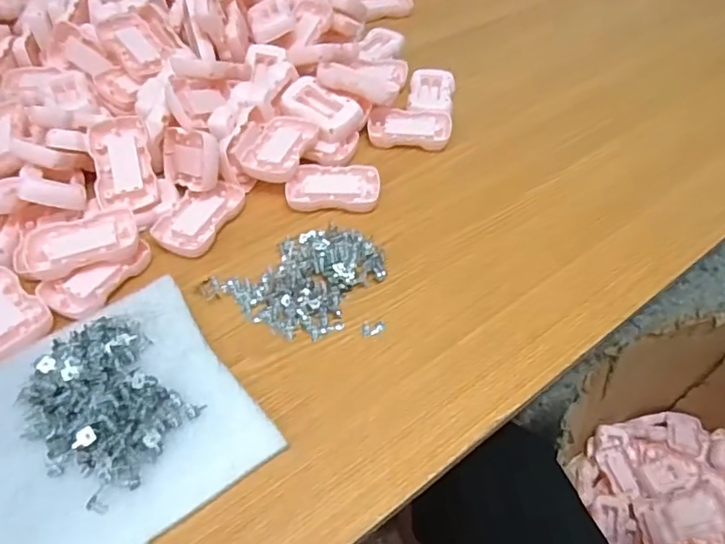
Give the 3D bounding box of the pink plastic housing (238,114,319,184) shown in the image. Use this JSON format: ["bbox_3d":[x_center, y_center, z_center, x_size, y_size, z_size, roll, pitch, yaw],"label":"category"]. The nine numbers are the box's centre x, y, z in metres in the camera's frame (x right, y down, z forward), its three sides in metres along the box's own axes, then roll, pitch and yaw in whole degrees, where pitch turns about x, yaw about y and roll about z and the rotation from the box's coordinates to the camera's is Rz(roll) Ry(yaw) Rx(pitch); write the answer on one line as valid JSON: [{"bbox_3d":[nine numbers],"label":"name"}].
[{"bbox_3d":[-0.080,-0.124,0.536,0.053,0.013,0.090,15,53,10],"label":"pink plastic housing"}]

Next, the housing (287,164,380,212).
[{"bbox_3d":[-0.027,-0.082,0.521,0.086,0.010,0.056,6,52,3],"label":"housing"}]

